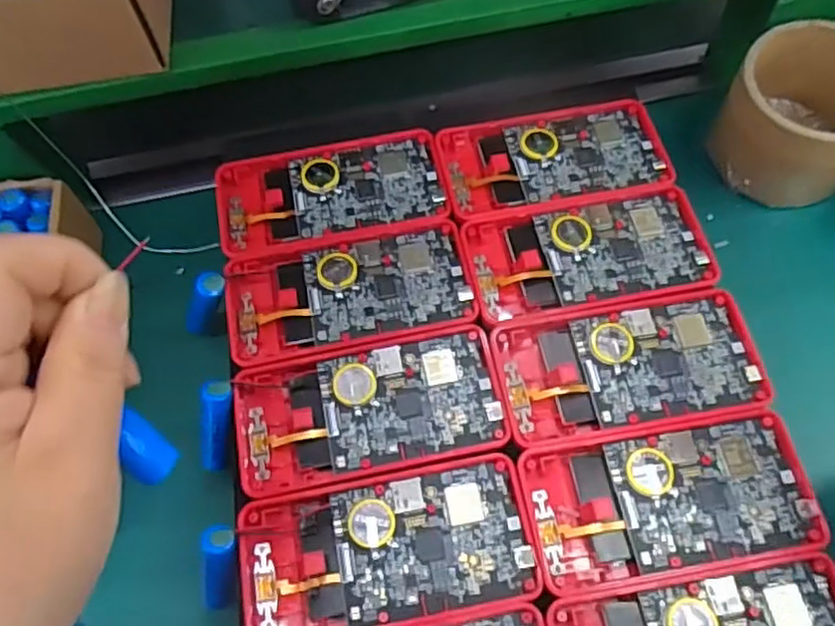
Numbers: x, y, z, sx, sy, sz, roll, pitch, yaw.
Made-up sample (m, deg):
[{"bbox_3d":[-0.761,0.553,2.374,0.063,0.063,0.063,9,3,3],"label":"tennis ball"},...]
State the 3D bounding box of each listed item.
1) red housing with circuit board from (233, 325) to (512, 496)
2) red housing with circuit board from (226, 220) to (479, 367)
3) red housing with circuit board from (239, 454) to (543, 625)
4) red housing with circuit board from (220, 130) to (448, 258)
[{"bbox_3d":[-0.022,0.045,0.321,0.121,0.010,0.060,-11,64,-4],"label":"red housing with circuit board"},{"bbox_3d":[-0.034,-0.010,0.350,0.121,0.009,0.060,-11,64,-4],"label":"red housing with circuit board"},{"bbox_3d":[-0.013,0.102,0.294,0.121,0.012,0.062,-10,64,-3],"label":"red housing with circuit board"},{"bbox_3d":[-0.048,-0.068,0.378,0.121,0.009,0.064,-11,64,-4],"label":"red housing with circuit board"}]

